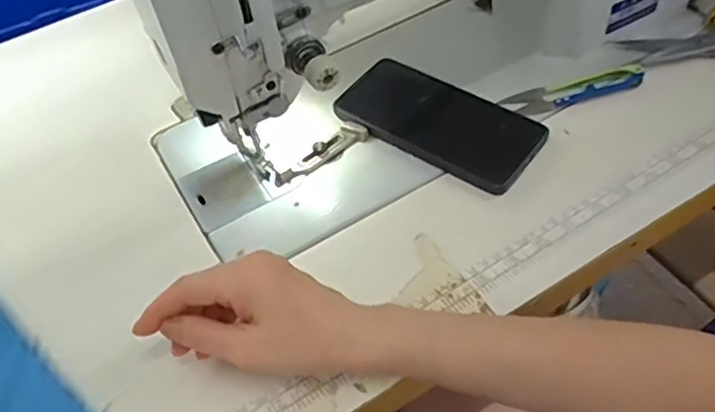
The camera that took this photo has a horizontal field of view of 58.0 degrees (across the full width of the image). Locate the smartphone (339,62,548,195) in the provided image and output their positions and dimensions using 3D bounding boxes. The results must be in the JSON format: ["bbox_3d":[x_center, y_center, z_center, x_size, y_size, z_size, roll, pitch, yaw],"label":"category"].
[{"bbox_3d":[0.065,-0.068,0.514,0.156,0.008,0.080,28,59,25],"label":"smartphone"}]

